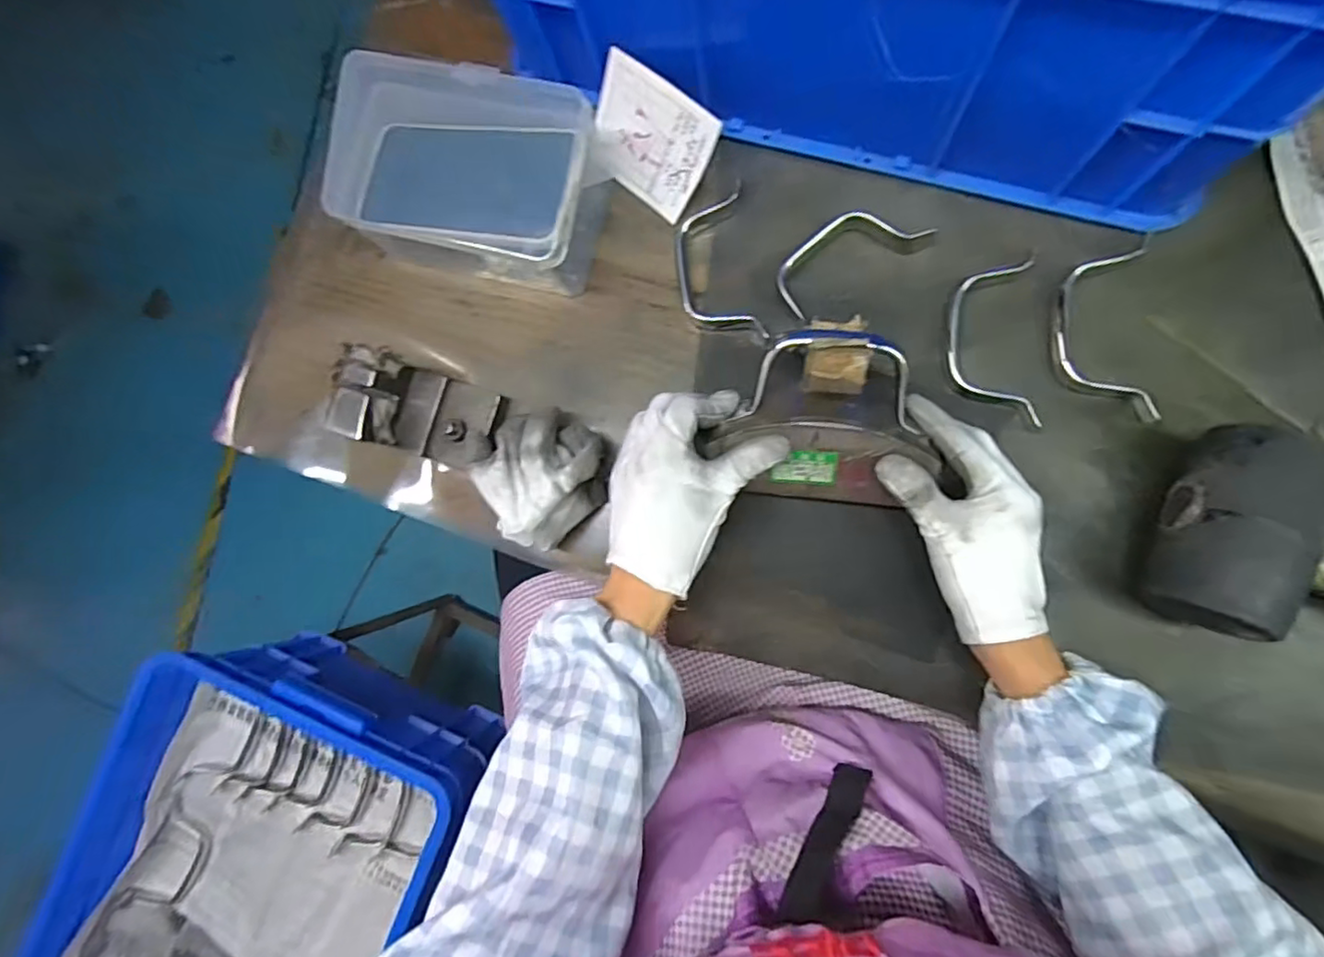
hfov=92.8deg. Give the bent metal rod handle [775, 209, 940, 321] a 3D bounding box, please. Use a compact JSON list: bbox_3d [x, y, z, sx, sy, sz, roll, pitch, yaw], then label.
[{"bbox_3d":[0.130,-0.159,0.445,0.109,0.020,0.047,-35,81,5],"label":"bent metal rod handle"}]

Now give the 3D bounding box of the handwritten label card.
[{"bbox_3d":[-0.010,-0.247,0.459,0.094,0.077,0.009,39,47,4],"label":"handwritten label card"}]

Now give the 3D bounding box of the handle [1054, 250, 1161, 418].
[{"bbox_3d":[0.292,-0.093,0.415,0.054,0.019,0.110,-3,85,9],"label":"handle"}]

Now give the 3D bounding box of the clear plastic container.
[{"bbox_3d":[-0.138,-0.217,0.454,0.186,0.088,0.118,13,87,9],"label":"clear plastic container"}]

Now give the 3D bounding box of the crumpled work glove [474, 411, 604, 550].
[{"bbox_3d":[-0.082,-0.002,0.443,0.078,0.063,0.089,43,92,10],"label":"crumpled work glove"}]

